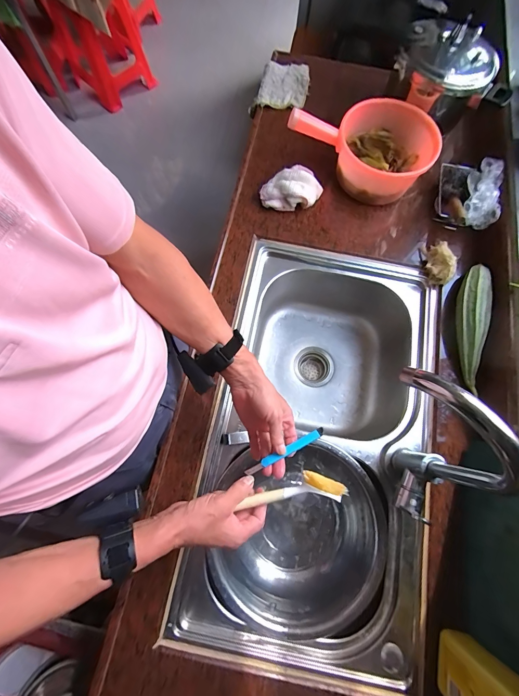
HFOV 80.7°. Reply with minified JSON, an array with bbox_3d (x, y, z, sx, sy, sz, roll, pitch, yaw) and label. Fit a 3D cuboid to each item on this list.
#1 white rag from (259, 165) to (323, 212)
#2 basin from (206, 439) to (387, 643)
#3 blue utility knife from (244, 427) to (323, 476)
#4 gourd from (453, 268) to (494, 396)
[{"bbox_3d":[0.072,-0.361,0.701,0.134,0.068,0.070,5,73,0],"label":"white rag"},{"bbox_3d":[0.071,0.350,0.588,0.315,0.093,0.295,0,73,-1],"label":"basin"},{"bbox_3d":[0.040,0.161,0.472,0.136,0.010,0.013,-27,76,-6],"label":"blue utility knife"},{"bbox_3d":[0.431,-0.049,0.619,0.066,0.051,0.261,15,74,3],"label":"gourd"}]

